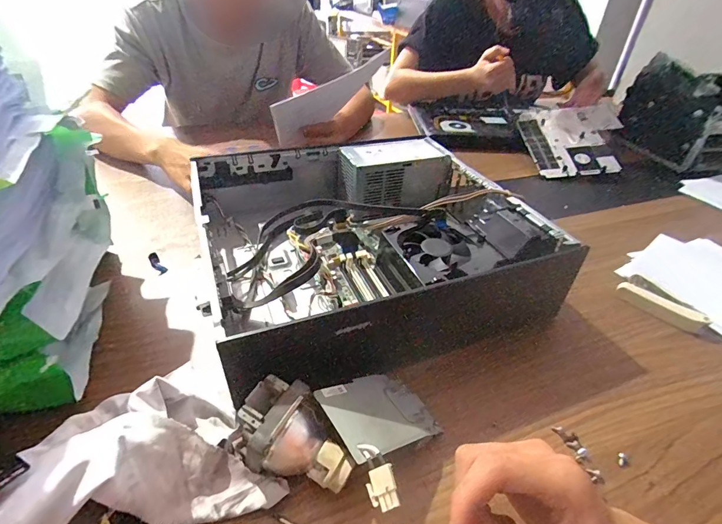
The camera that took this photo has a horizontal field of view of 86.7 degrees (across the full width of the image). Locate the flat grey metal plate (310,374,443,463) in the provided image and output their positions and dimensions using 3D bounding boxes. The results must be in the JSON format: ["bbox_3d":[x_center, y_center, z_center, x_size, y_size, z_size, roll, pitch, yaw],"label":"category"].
[{"bbox_3d":[0.017,0.120,0.311,0.101,0.004,0.065,6,30,-44],"label":"flat grey metal plate"}]

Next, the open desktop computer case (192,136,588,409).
[{"bbox_3d":[0.005,-0.033,0.481,0.359,0.102,0.329,-11,39,-16],"label":"open desktop computer case"}]

